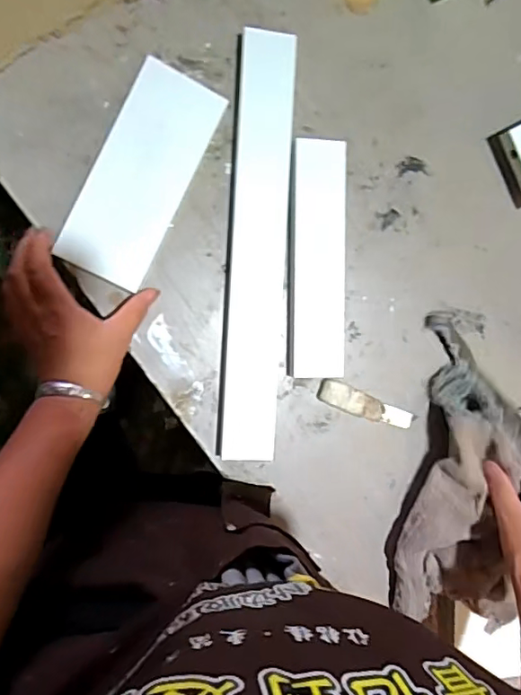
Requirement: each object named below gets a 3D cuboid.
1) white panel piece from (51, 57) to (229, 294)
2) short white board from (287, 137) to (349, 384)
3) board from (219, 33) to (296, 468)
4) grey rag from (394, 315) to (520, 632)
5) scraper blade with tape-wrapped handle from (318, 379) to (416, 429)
[{"bbox_3d":[-0.102,-0.149,0.466,0.076,0.016,0.188,25,89,-8],"label":"white panel piece"},{"bbox_3d":[0.053,-0.082,0.509,0.054,0.011,0.219,-1,94,-9],"label":"short white board"},{"bbox_3d":[-0.002,-0.088,0.490,0.053,0.023,0.381,3,92,-10],"label":"board"},{"bbox_3d":[0.233,0.129,0.530,0.166,0.043,0.277,9,89,-8],"label":"grey rag"},{"bbox_3d":[0.106,0.060,0.534,0.104,0.011,0.024,23,89,-10],"label":"scraper blade with tape-wrapped handle"}]

